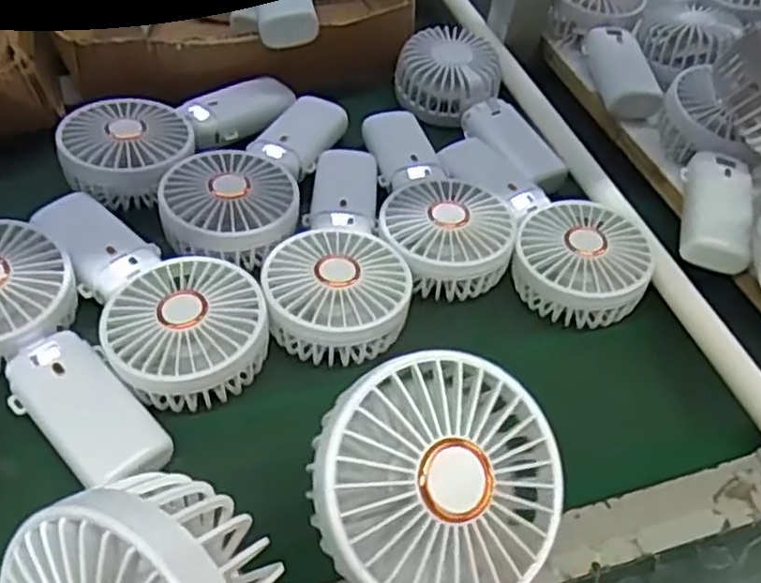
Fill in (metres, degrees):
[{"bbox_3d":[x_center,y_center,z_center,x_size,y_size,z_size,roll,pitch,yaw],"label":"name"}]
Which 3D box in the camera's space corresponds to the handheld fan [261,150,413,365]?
[{"bbox_3d":[-0.028,-0.033,0.474,0.082,0.038,0.185,1,44,-5],"label":"handheld fan"}]

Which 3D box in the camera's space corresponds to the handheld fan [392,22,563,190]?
[{"bbox_3d":[0.089,-0.147,0.588,0.088,0.043,0.182,-26,65,-28],"label":"handheld fan"}]

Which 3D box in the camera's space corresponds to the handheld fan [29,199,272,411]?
[{"bbox_3d":[-0.136,-0.005,0.434,0.082,0.039,0.180,-23,51,-26],"label":"handheld fan"}]

